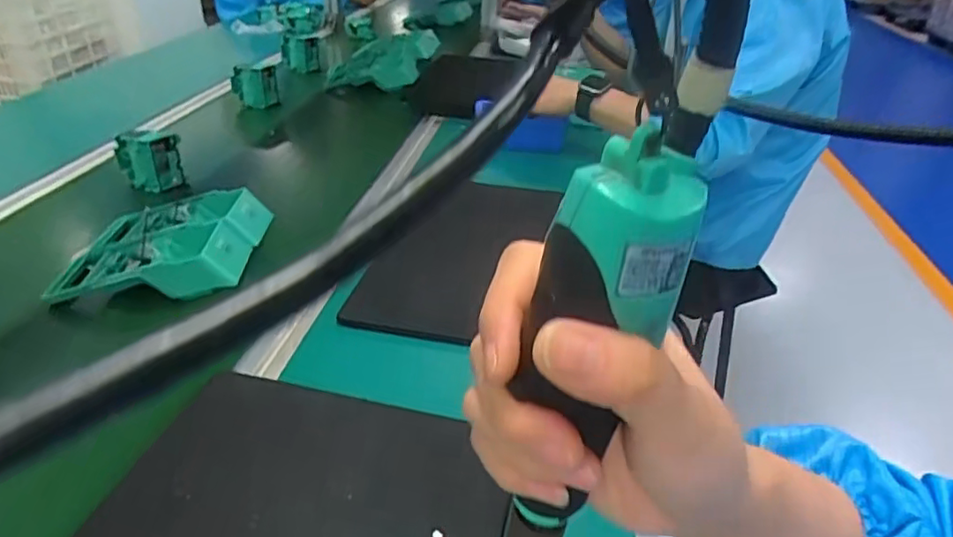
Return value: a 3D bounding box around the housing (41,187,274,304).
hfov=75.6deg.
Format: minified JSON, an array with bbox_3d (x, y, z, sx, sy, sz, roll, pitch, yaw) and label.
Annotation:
[{"bbox_3d":[-0.331,-0.034,0.663,0.182,0.051,0.172,3,32,-3],"label":"housing"}]

